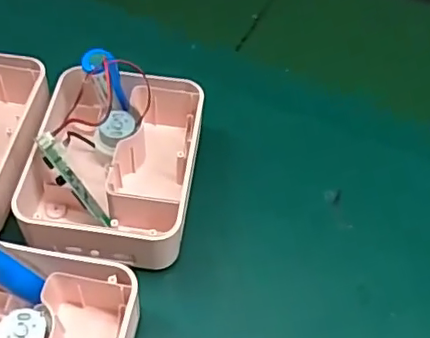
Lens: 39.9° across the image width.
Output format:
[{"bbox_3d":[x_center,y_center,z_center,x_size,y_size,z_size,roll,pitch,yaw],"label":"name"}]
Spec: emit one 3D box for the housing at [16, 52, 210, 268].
[{"bbox_3d":[-0.063,-0.010,0.374,0.102,0.063,0.127,6,54,1],"label":"housing"}]

